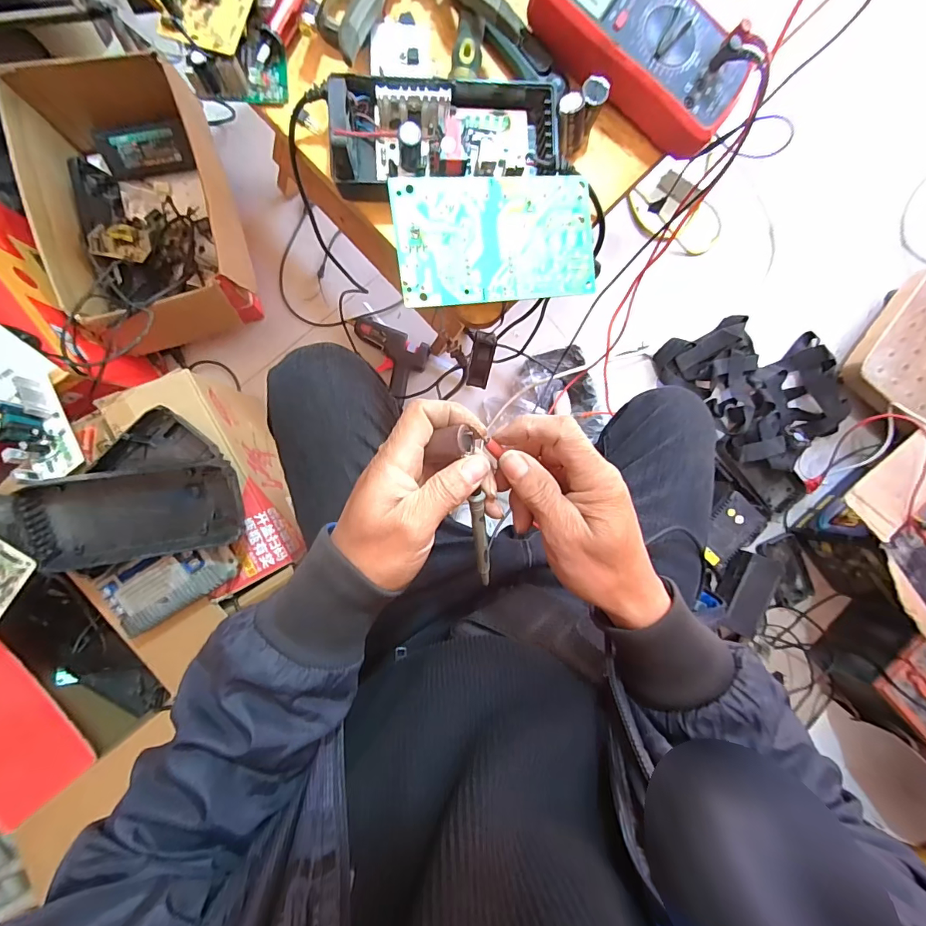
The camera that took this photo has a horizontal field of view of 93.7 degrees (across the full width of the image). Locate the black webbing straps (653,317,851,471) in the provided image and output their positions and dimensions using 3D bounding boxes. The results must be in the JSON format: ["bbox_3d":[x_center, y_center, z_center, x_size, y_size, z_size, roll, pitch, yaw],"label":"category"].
[{"bbox_3d":[0.645,-0.181,0.944,0.308,0.064,0.396,-44,94,-3],"label":"black webbing straps"}]

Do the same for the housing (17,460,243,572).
[{"bbox_3d":[-0.386,0.056,0.519,0.222,0.042,0.124,-10,107,-13],"label":"housing"}]

